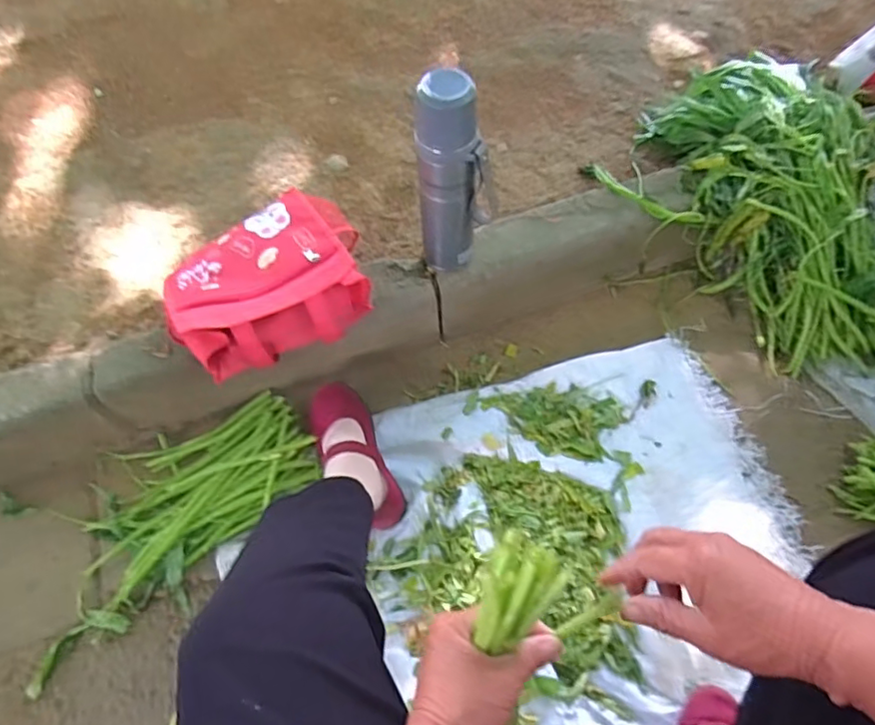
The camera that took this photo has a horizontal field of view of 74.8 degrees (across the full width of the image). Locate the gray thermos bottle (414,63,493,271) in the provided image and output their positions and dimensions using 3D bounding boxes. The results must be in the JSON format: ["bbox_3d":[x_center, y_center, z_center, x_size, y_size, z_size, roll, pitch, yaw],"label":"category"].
[{"bbox_3d":[0.023,-0.230,0.737,0.096,0.275,0.066,-4,62,0],"label":"gray thermos bottle"}]

